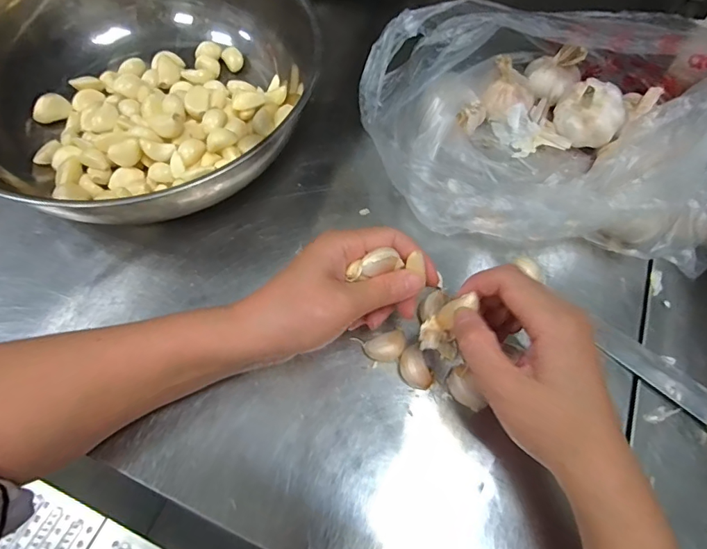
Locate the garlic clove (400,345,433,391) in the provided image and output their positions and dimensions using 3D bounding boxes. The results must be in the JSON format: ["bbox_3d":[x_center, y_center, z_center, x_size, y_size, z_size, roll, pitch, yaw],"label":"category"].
[{"bbox_3d":[0.044,0.069,0.327,0.019,0.011,0.032,-13,63,-9],"label":"garlic clove"}]

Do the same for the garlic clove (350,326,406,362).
[{"bbox_3d":[0.021,0.055,0.333,0.037,0.010,0.023,-13,63,-9],"label":"garlic clove"}]

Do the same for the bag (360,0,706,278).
[{"bbox_3d":[0.172,-0.141,0.379,0.329,0.113,0.220,8,63,2],"label":"bag"}]

